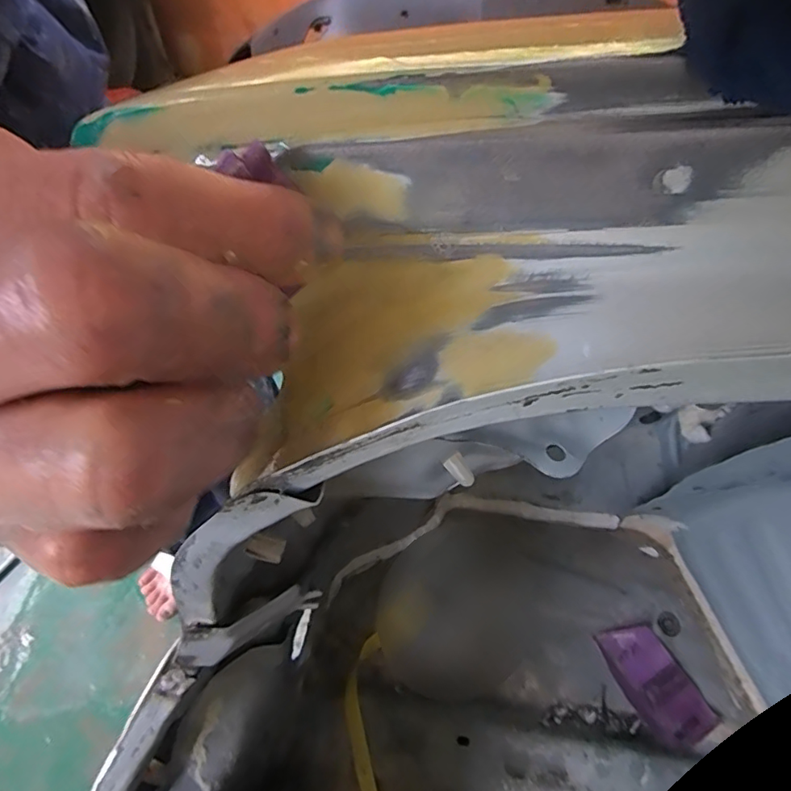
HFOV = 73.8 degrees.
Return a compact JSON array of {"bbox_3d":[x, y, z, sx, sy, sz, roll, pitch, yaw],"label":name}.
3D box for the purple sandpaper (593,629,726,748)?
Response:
[{"bbox_3d":[0.260,0.286,0.527,0.062,0.005,0.114,-27,64,-16],"label":"purple sandpaper"}]

